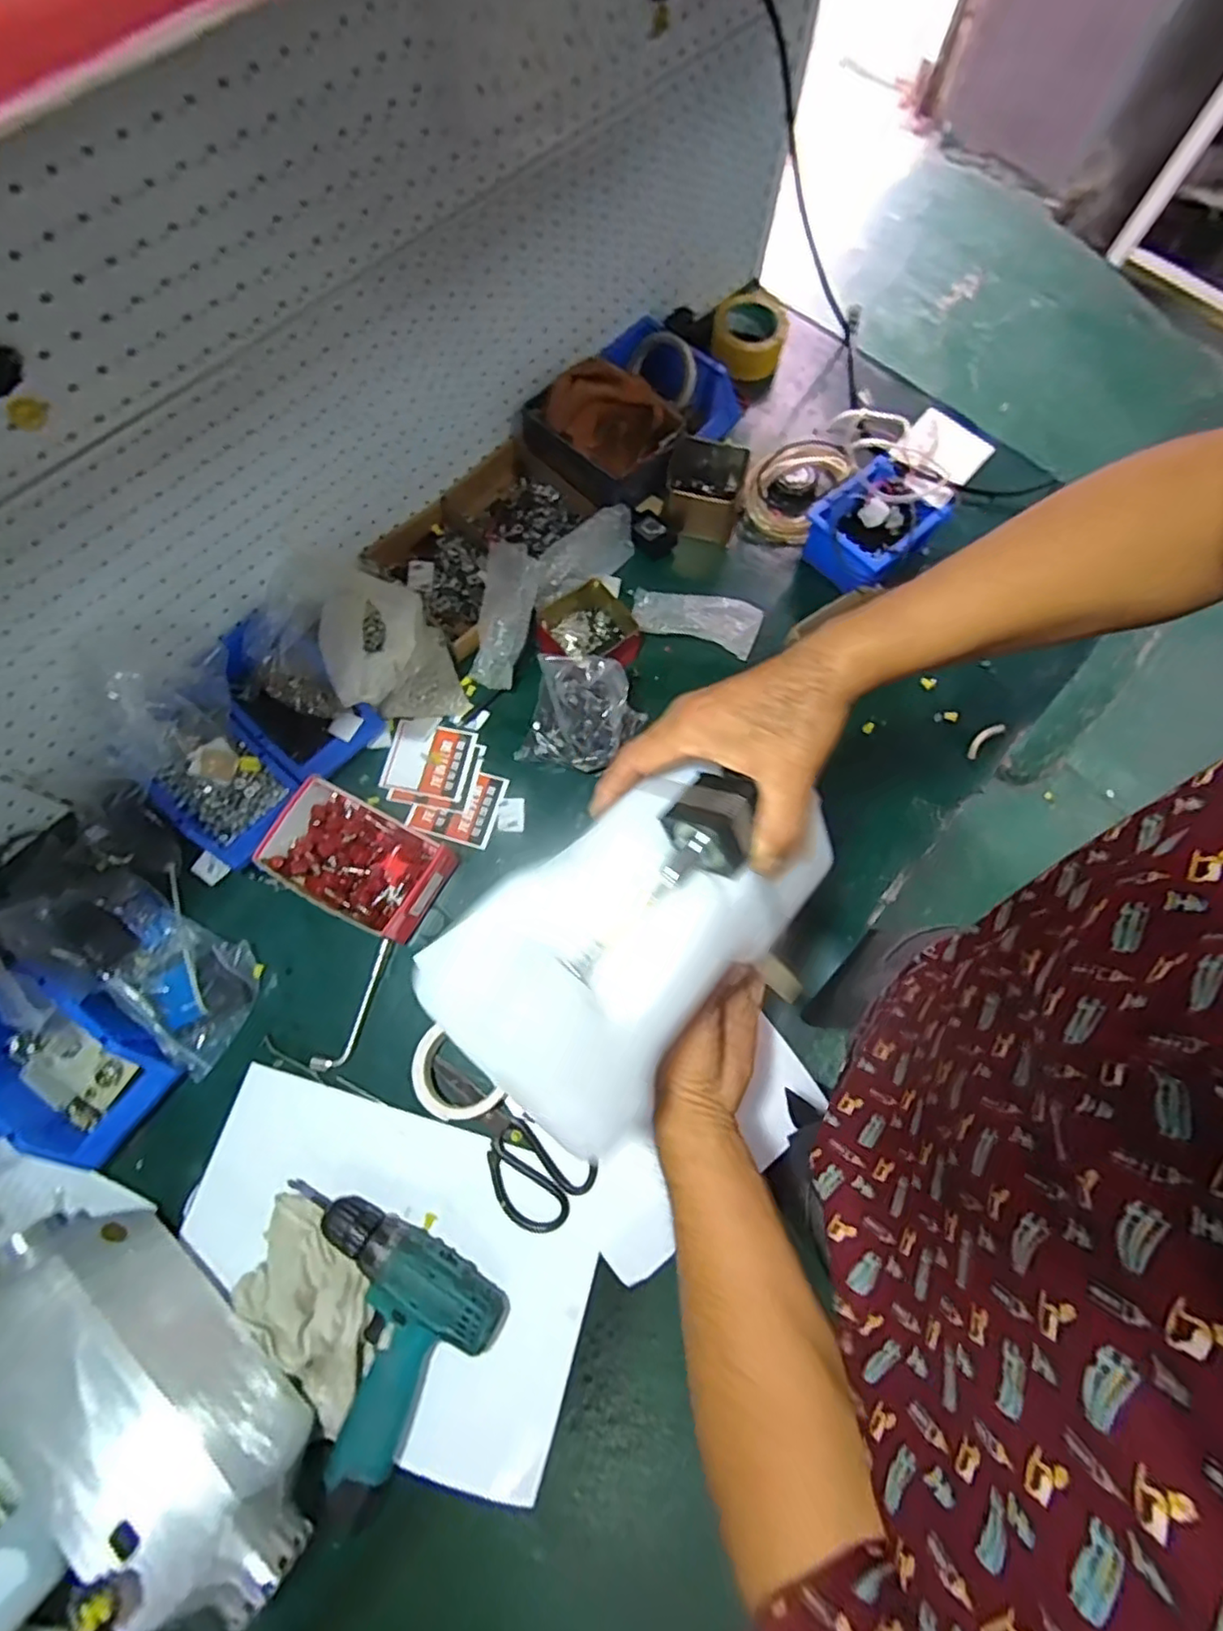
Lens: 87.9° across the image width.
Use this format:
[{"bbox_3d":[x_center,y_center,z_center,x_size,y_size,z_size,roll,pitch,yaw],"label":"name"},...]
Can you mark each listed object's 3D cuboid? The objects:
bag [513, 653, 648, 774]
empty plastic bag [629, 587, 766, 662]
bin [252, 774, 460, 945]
[{"bbox_3d":[-0.040,-0.116,0.726,0.118,0.087,0.130,33,75,9],"label":"bag"},{"bbox_3d":[0.108,-0.250,0.805,0.162,0.019,0.075,15,71,-3],"label":"empty plastic bag"},{"bbox_3d":[-0.279,0.047,0.694,0.193,0.059,0.121,26,74,7],"label":"bin"}]

